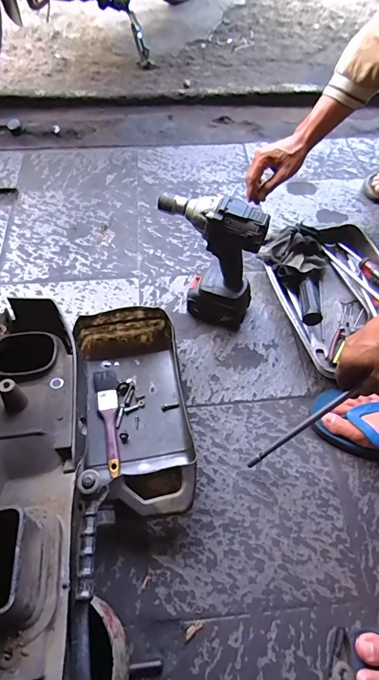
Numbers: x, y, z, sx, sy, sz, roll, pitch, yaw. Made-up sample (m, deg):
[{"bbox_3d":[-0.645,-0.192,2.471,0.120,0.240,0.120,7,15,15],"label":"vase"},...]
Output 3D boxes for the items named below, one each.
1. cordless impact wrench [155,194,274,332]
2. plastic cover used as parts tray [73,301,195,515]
[{"bbox_3d":[0.034,-0.135,0.675,0.172,0.247,0.070,23,59,13],"label":"cordless impact wrench"},{"bbox_3d":[-0.090,0.105,0.619,0.170,0.082,0.322,-8,58,-6],"label":"plastic cover used as parts tray"}]

